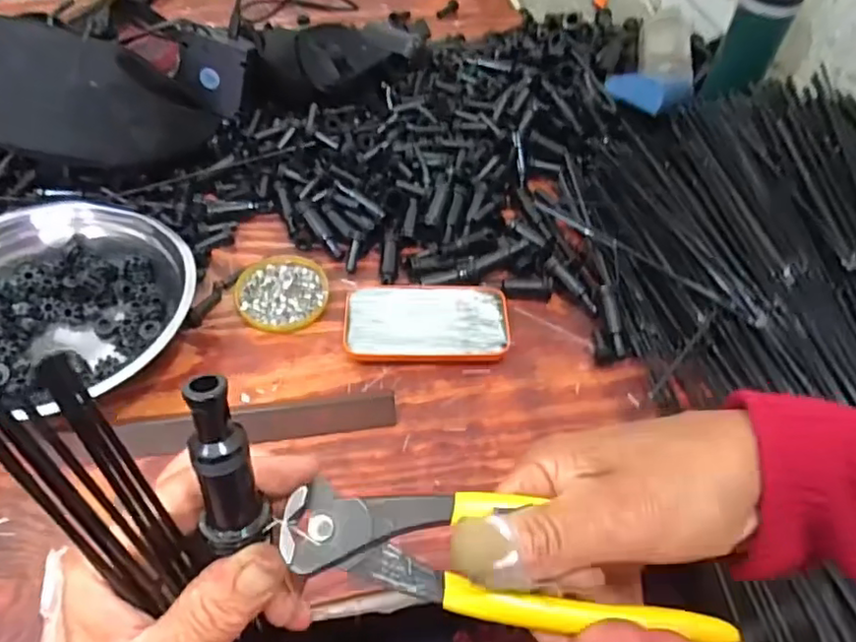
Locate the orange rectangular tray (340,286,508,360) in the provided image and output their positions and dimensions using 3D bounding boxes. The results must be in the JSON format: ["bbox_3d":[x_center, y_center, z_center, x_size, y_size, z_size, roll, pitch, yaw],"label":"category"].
[{"bbox_3d":[-0.001,0.001,0.547,0.143,0.022,0.081,2,49,-2],"label":"orange rectangular tray"}]

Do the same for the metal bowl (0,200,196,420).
[{"bbox_3d":[-0.309,-0.010,0.494,0.207,0.076,0.213,2,52,-2],"label":"metal bowl"}]

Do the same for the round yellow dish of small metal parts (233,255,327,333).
[{"bbox_3d":[-0.136,-0.028,0.569,0.081,0.010,0.083,2,52,-2],"label":"round yellow dish of small metal parts"}]

